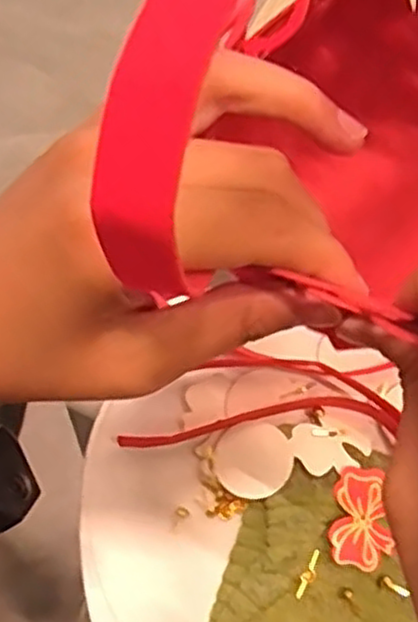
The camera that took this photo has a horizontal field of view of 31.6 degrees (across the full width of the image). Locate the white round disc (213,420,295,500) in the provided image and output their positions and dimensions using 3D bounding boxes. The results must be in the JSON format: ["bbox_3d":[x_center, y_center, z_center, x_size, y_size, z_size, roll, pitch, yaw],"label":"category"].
[{"bbox_3d":[0.024,0.081,0.402,0.042,0.009,0.041,1,70,-2],"label":"white round disc"}]

